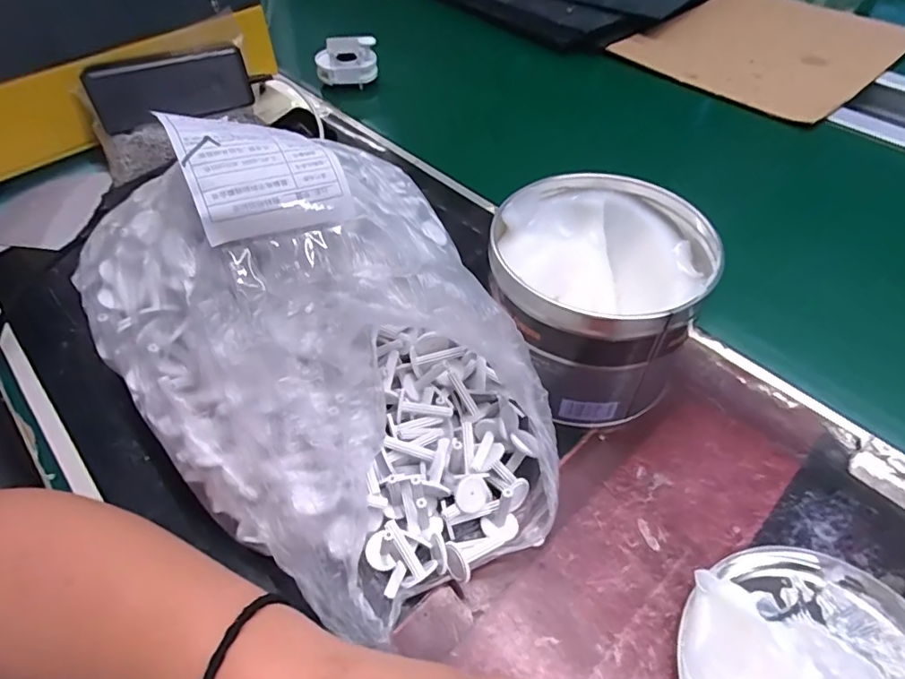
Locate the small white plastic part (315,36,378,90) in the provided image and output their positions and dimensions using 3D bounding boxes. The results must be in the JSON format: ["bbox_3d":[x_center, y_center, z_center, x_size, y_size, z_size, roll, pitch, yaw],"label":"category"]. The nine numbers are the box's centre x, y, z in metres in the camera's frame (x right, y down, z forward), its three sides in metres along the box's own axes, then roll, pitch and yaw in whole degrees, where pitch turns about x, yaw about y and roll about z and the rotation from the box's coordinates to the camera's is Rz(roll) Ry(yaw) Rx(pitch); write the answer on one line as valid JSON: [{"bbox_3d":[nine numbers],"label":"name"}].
[{"bbox_3d":[-0.124,-0.327,0.632,0.070,0.043,0.042,-6,50,-5],"label":"small white plastic part"}]

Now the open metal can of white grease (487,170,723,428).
[{"bbox_3d":[0.085,-0.024,0.340,0.120,0.102,0.123,0,49,0],"label":"open metal can of white grease"}]

